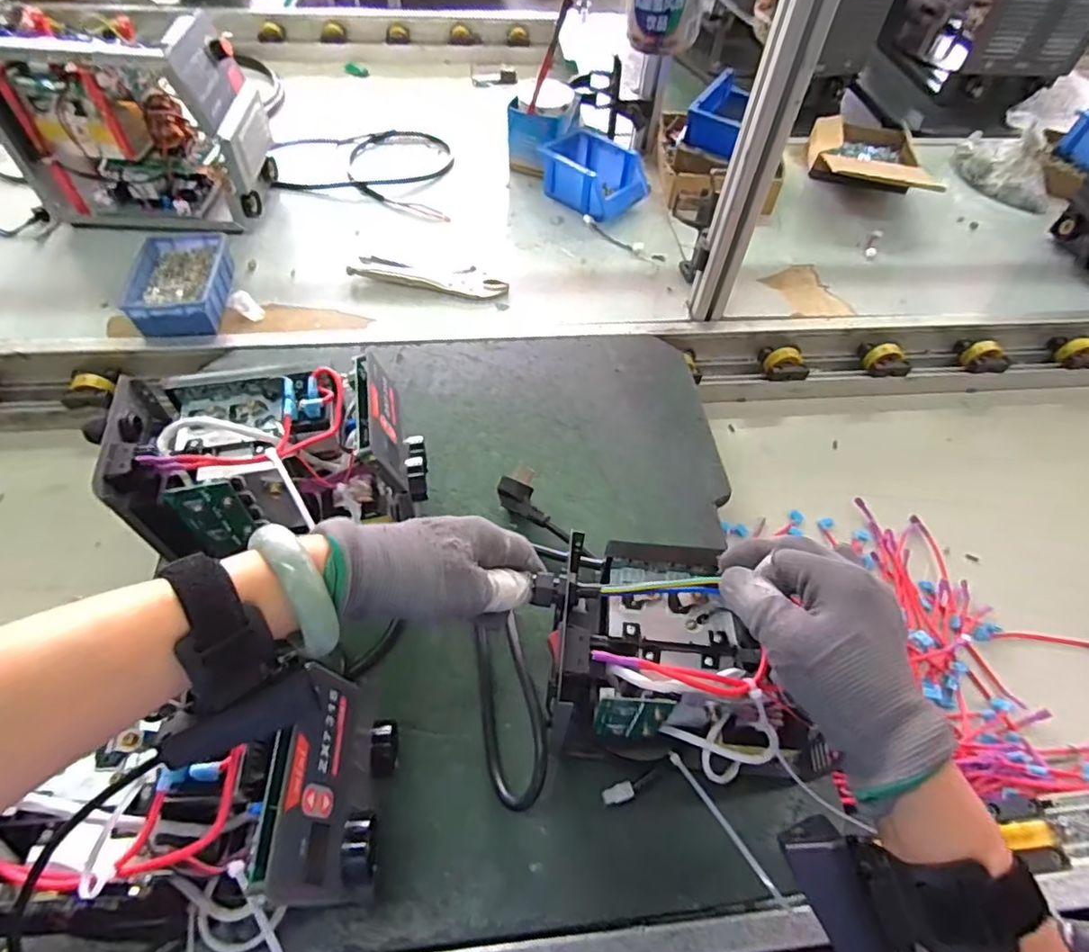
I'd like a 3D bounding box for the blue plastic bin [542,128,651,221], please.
[{"bbox_3d":[0.077,-0.472,0.918,0.160,0.069,0.121,31,59,17],"label":"blue plastic bin"}]

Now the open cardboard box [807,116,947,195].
[{"bbox_3d":[0.555,-0.538,1.002,0.192,0.061,0.242,11,55,5],"label":"open cardboard box"}]

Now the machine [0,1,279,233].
[{"bbox_3d":[-0.542,-0.462,0.781,0.304,0.227,0.132,0,55,-3],"label":"machine"}]

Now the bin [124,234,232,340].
[{"bbox_3d":[-0.460,-0.240,0.739,0.103,0.048,0.152,-3,56,-5],"label":"bin"}]

